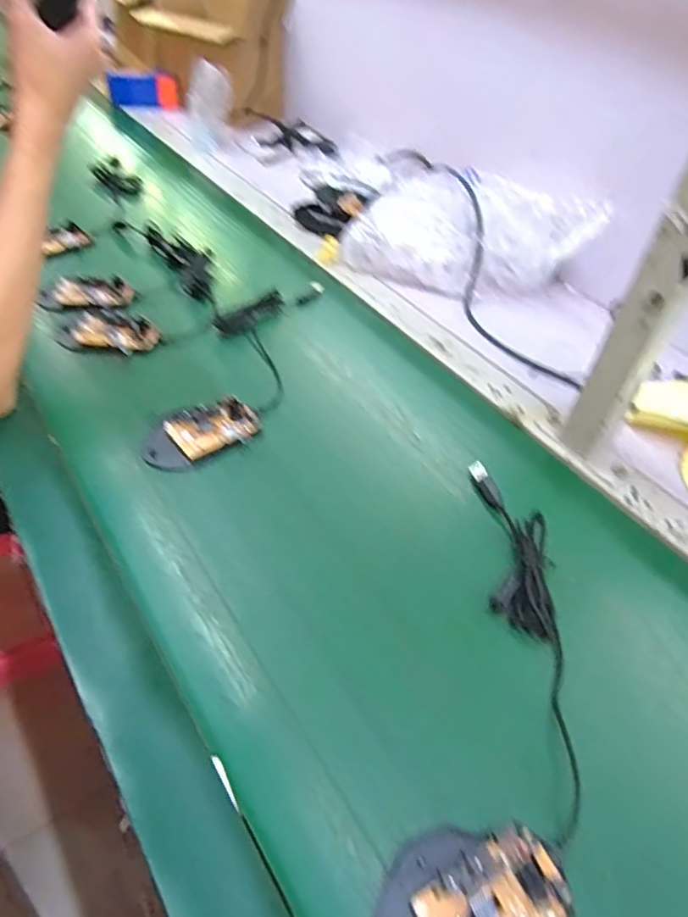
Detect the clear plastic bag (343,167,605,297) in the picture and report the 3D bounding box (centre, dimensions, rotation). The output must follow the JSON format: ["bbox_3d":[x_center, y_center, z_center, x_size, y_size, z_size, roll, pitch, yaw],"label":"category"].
[{"bbox_3d":[0.160,-0.308,0.766,0.308,0.093,0.161,-7,48,-14],"label":"clear plastic bag"}]

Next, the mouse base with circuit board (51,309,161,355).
[{"bbox_3d":[-0.255,-0.137,0.620,0.103,0.014,0.060,7,46,0],"label":"mouse base with circuit board"}]

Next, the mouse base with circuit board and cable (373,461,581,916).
[{"bbox_3d":[0.107,0.146,0.391,0.100,0.022,0.362,15,47,7],"label":"mouse base with circuit board and cable"}]

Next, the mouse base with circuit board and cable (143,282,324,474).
[{"bbox_3d":[-0.105,-0.111,0.610,0.097,0.019,0.335,11,46,3],"label":"mouse base with circuit board and cable"}]

